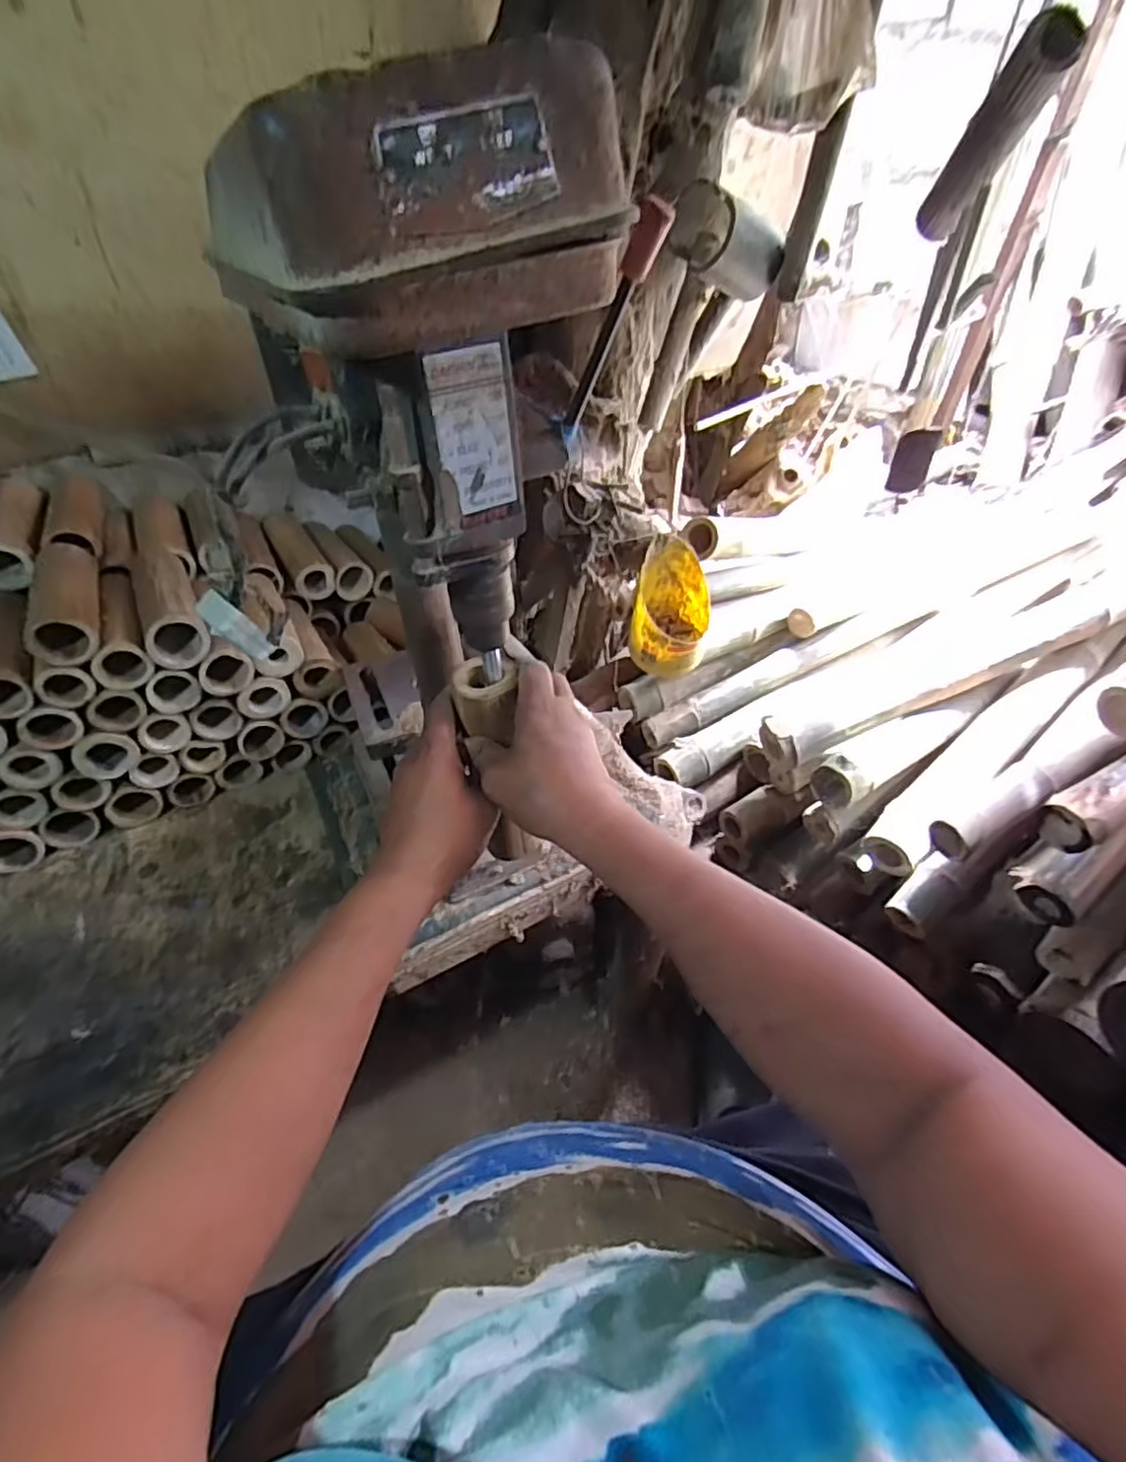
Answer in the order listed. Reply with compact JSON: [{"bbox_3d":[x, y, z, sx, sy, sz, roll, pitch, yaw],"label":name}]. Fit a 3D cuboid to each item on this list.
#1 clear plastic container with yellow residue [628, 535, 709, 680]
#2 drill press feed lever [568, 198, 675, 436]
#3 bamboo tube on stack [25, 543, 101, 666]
[{"bbox_3d":[0.128,-0.145,0.789,0.088,0.134,0.101,8,45,9],"label":"clear plastic container with yellow residue"},{"bbox_3d":[0.028,-0.229,0.377,0.015,0.124,0.012,32,49,-1],"label":"drill press feed lever"},{"bbox_3d":[-0.510,-0.139,0.678,0.055,0.049,0.177,-21,48,-20],"label":"bamboo tube on stack"}]

